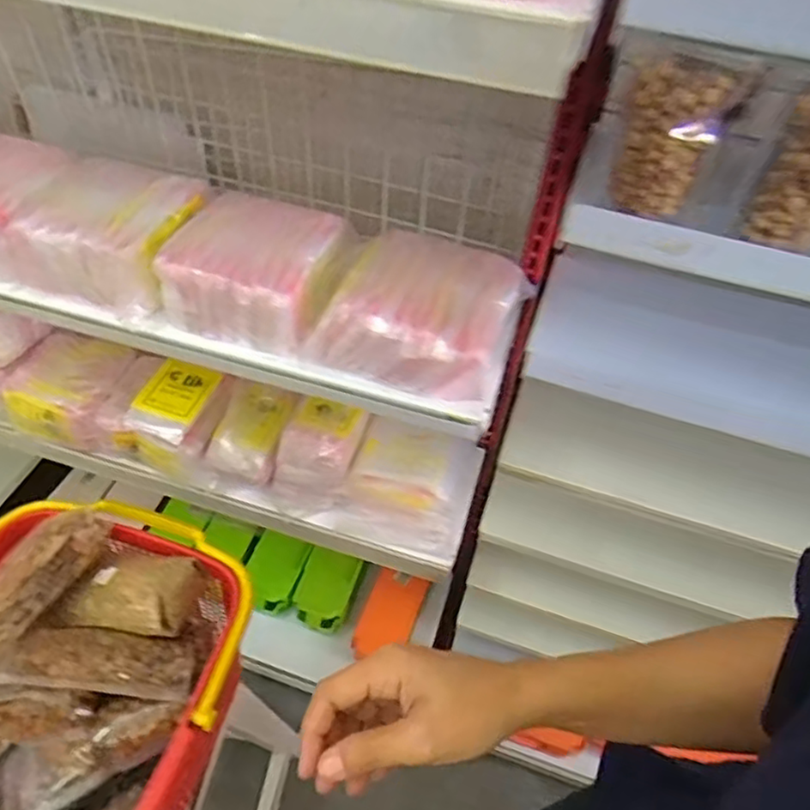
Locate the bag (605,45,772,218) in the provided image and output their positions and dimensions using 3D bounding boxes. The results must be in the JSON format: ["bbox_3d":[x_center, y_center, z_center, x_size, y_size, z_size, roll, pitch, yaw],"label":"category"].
[{"bbox_3d":[0.200,-0.198,0.474,0.077,0.113,0.033,13,51,7],"label":"bag"}]

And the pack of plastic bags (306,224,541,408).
[{"bbox_3d":[0.018,-0.106,0.687,0.198,0.083,0.183,17,52,10],"label":"pack of plastic bags"}]

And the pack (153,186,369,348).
[{"bbox_3d":[-0.160,-0.154,0.711,0.172,0.081,0.165,15,51,9],"label":"pack"}]

